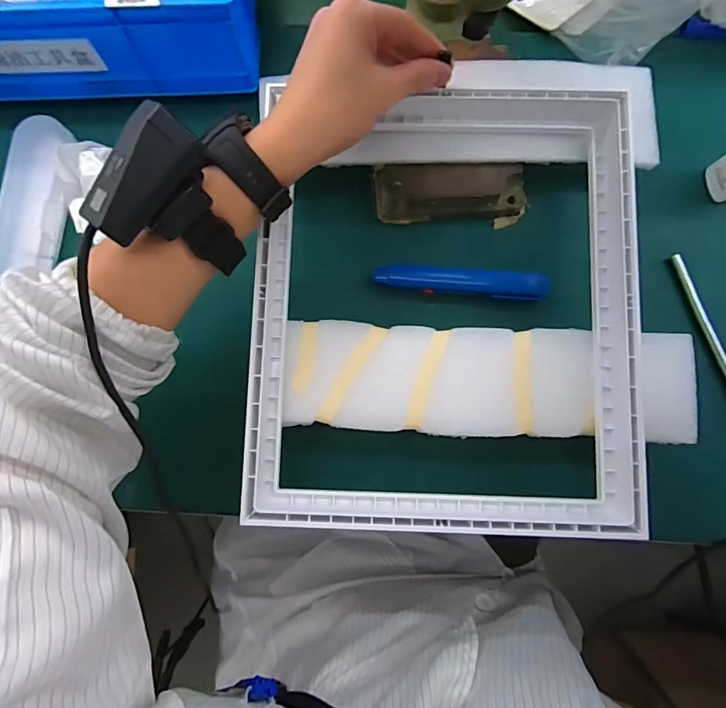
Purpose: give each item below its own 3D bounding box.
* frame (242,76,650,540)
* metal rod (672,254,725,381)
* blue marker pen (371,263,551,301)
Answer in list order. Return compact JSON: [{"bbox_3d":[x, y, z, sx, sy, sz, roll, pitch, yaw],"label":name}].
[{"bbox_3d":[0.057,-0.039,0.320,0.275,0.030,0.324,1,83,1],"label":"frame"},{"bbox_3d":[0.296,-0.015,0.368,0.007,0.007,0.148,-21,83,-2],"label":"metal rod"},{"bbox_3d":[0.081,-0.061,0.367,0.141,0.017,0.022,5,83,1],"label":"blue marker pen"}]

